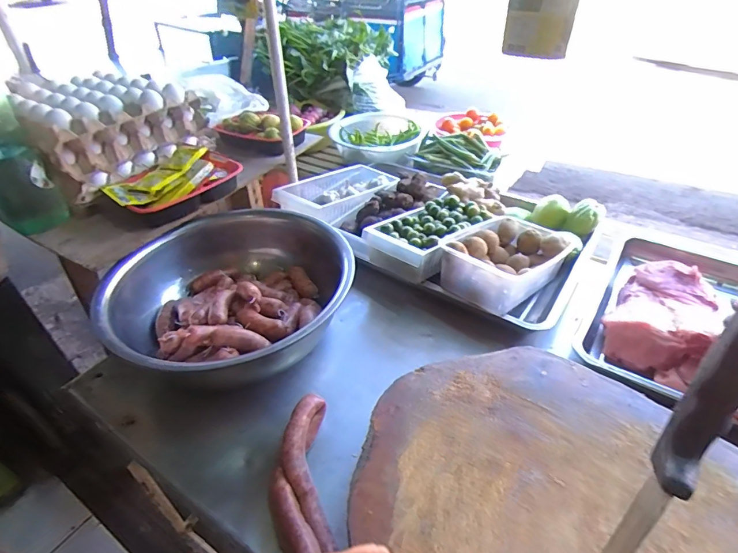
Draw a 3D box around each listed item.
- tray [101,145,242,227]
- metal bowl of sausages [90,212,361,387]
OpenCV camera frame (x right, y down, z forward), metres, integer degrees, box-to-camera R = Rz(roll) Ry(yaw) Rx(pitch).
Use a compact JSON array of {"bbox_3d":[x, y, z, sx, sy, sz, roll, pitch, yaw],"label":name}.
[{"bbox_3d":[-0.355,-0.174,0.783,0.134,0.060,0.219,30,50,32],"label":"tray"},{"bbox_3d":[-0.223,0.024,0.676,0.333,0.138,0.337,-1,41,1],"label":"metal bowl of sausages"}]

